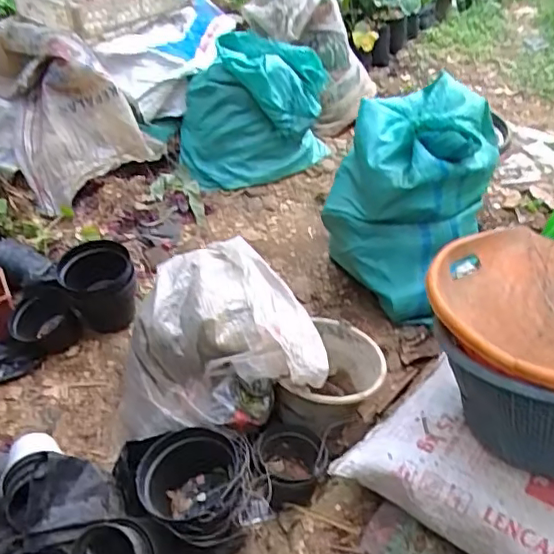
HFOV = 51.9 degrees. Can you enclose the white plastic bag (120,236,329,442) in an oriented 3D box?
[{"bbox_3d":[-0.143,0.117,1.221,0.412,0.214,0.425,-7,40,-6],"label":"white plastic bag"}]

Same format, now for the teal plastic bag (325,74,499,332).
[{"bbox_3d":[0.328,-0.193,1.410,0.322,0.456,0.333,27,47,30],"label":"teal plastic bag"}]

